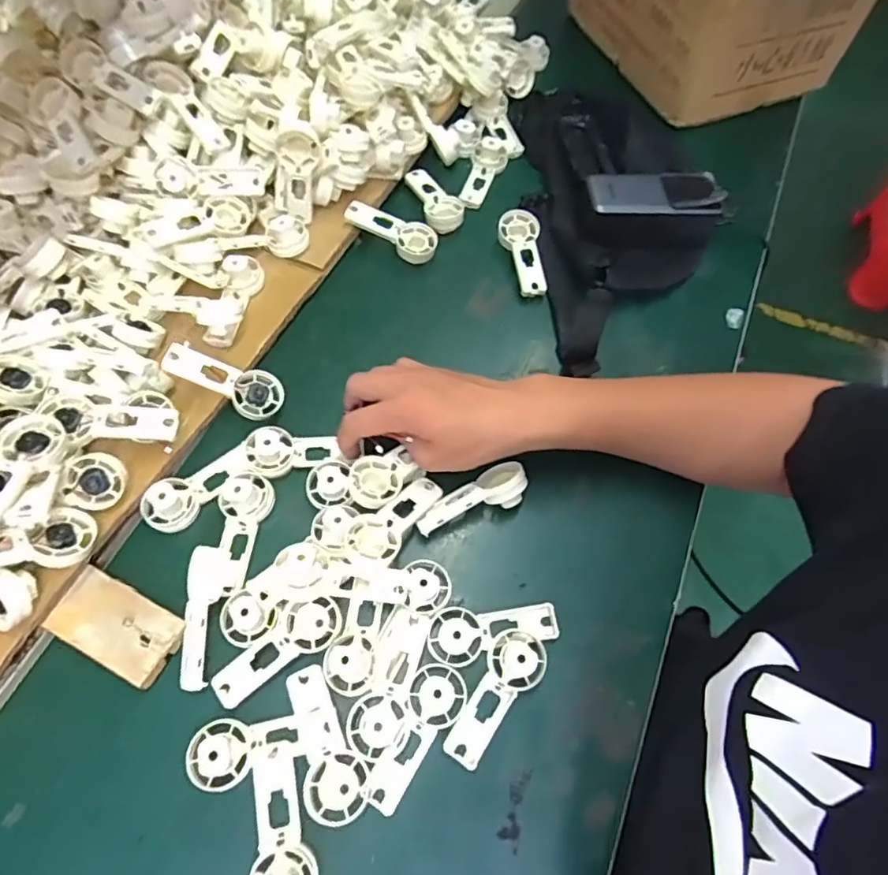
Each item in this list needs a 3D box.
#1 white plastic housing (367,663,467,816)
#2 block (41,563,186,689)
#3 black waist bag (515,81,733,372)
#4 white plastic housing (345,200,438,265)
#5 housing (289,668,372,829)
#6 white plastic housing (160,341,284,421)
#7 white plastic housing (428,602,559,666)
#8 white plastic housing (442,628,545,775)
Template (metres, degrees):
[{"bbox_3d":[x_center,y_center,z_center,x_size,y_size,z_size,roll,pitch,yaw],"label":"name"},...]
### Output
[{"bbox_3d":[-0.016,0.196,0.373,0.037,0.015,0.091,22,64,11],"label":"white plastic housing"},{"bbox_3d":[-0.225,0.130,0.394,0.087,0.013,0.048,25,64,12],"label":"block"},{"bbox_3d":[0.185,-0.231,0.578,0.193,0.056,0.363,-2,62,-2],"label":"black waist bag"},{"bbox_3d":[-0.052,-0.204,0.559,0.093,0.019,0.035,25,63,-4],"label":"white plastic housing"},{"bbox_3d":[-0.075,0.195,0.368,0.038,0.019,0.090,-15,63,-9],"label":"housing"},{"bbox_3d":[-0.177,-0.046,0.461,0.093,0.014,0.037,26,60,-21],"label":"white plastic housing"},{"bbox_3d":[0.036,0.139,0.407,0.092,0.016,0.035,-6,62,-4],"label":"white plastic housing"},{"bbox_3d":[0.034,0.172,0.385,0.038,0.019,0.095,34,67,16],"label":"white plastic housing"}]

